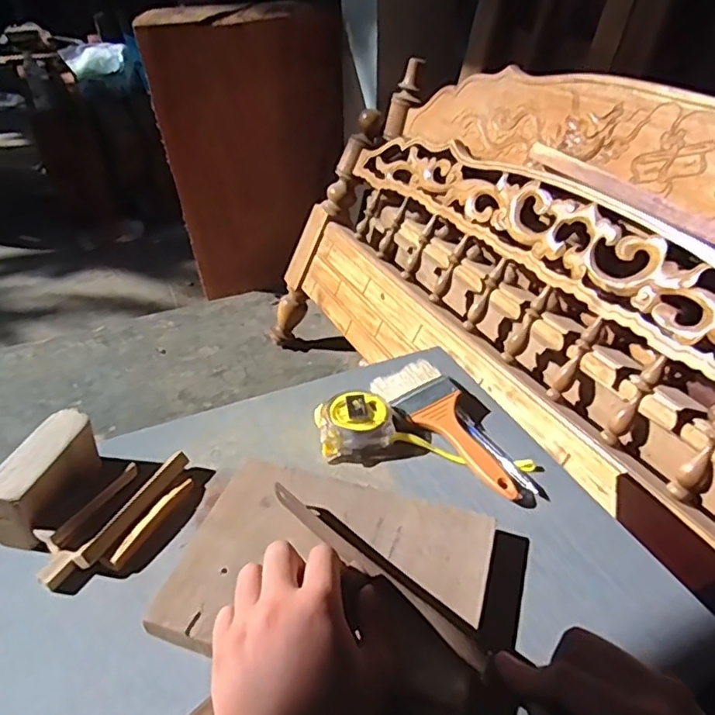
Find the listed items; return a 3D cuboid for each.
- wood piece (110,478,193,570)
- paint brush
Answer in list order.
[{"bbox_3d":[-0.168,0.135,0.493,0.015,0.010,0.090,16,40,21],"label":"wood piece"},{"bbox_3d":[0.088,0.064,0.578,0.064,0.026,0.189,-19,41,-23],"label":"paint brush"}]

